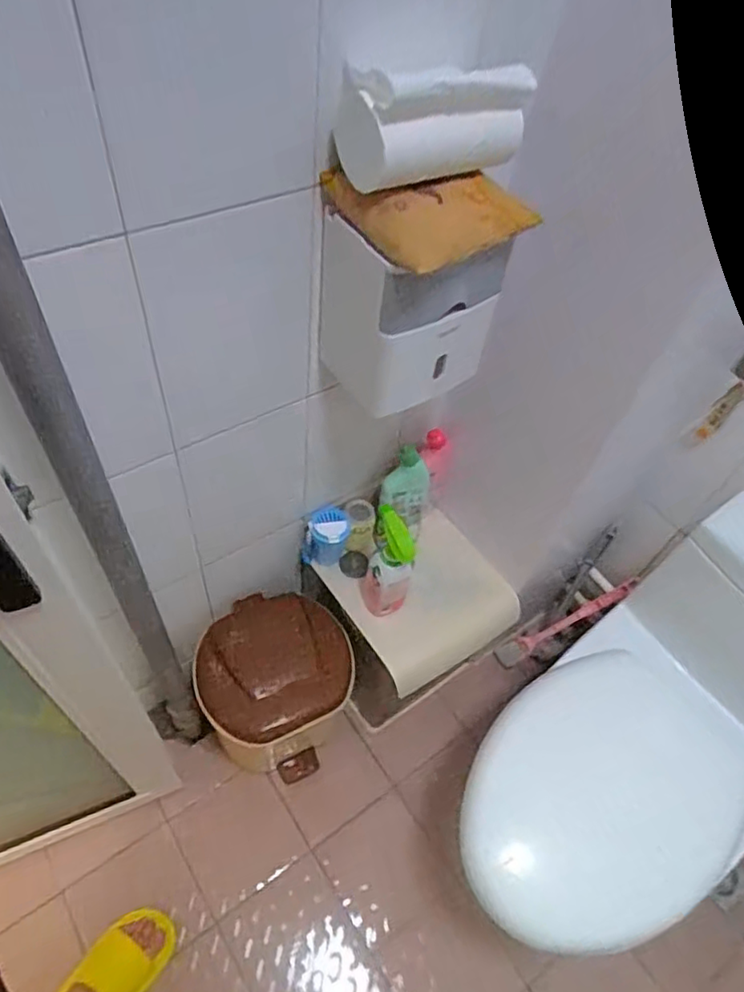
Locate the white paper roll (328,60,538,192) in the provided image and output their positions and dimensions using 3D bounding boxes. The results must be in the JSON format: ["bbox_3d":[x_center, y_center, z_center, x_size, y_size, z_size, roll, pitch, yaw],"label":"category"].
[{"bbox_3d":[0.063,-0.373,0.618,0.195,0.101,0.059,-24,61,-22],"label":"white paper roll"}]

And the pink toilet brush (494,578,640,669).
[{"bbox_3d":[0.432,0.283,1.384,0.038,0.365,0.057,25,36,-42],"label":"pink toilet brush"}]

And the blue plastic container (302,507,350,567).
[{"bbox_3d":[-0.085,0.077,1.166,0.082,0.102,0.080,6,55,-3],"label":"blue plastic container"}]

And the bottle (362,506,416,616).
[{"bbox_3d":[0.029,0.129,1.070,0.083,0.227,0.080,10,55,0],"label":"bottle"}]

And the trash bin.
[{"bbox_3d":[-0.188,0.376,1.219,0.272,0.290,0.259,-18,59,-18],"label":"trash bin"}]

